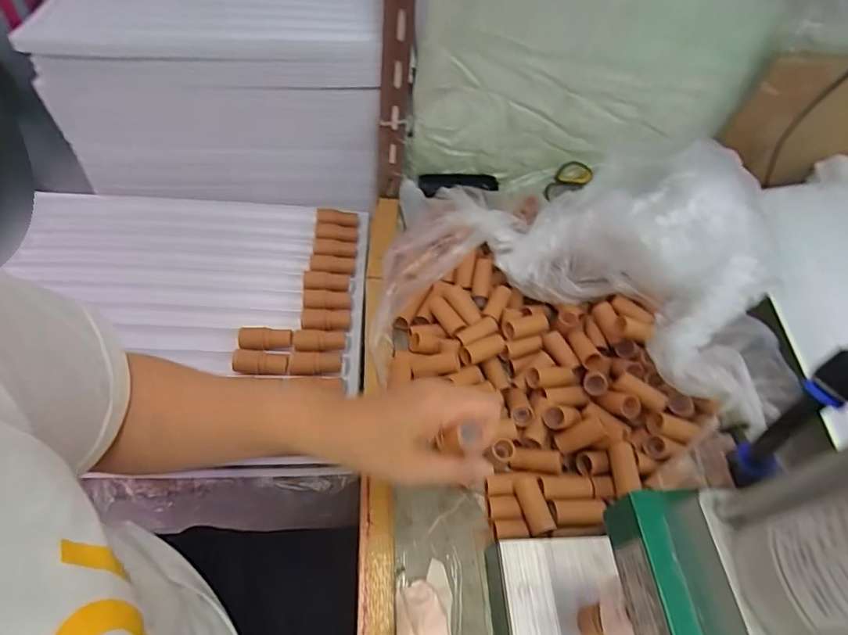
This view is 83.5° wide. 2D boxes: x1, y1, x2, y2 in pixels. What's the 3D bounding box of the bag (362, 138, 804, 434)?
[{"bbox_3d":[0.146,-0.075,0.490,0.367,0.153,0.276,12,53,2],"label":"bag"}]

